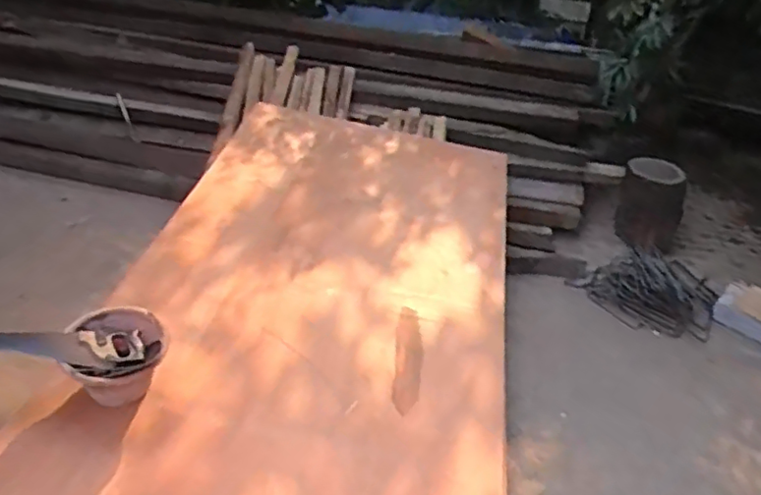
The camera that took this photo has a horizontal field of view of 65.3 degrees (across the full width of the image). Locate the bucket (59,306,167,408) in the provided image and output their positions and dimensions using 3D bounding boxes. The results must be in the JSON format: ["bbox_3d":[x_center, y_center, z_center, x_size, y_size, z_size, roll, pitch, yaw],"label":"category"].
[{"bbox_3d":[-0.654,0.276,1.484,0.223,0.177,0.185,-3,34,-14],"label":"bucket"}]

